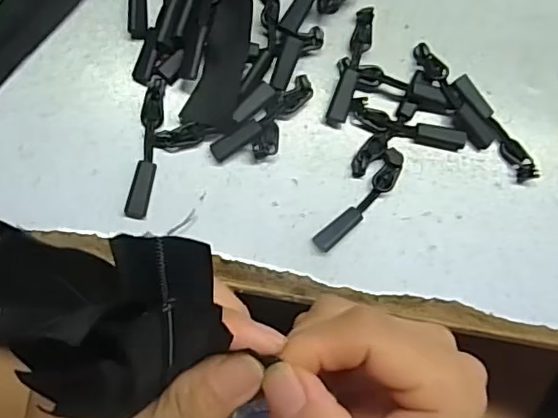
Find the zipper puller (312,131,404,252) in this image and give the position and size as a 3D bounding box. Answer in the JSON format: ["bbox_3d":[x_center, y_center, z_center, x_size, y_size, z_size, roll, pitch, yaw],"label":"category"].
[{"bbox_3d":[0.038,-0.006,0.256,0.021,0.006,0.060,29,81,-3],"label":"zipper puller"}]

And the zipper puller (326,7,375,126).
[{"bbox_3d":[0.034,-0.067,0.261,0.009,0.008,0.057,17,82,-4],"label":"zipper puller"}]

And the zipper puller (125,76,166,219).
[{"bbox_3d":[-0.058,-0.027,0.247,0.009,0.005,0.062,8,83,-6],"label":"zipper puller"}]

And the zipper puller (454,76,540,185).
[{"bbox_3d":[0.103,-0.038,0.268,0.011,0.006,0.058,-34,88,-9],"label":"zipper puller"}]

